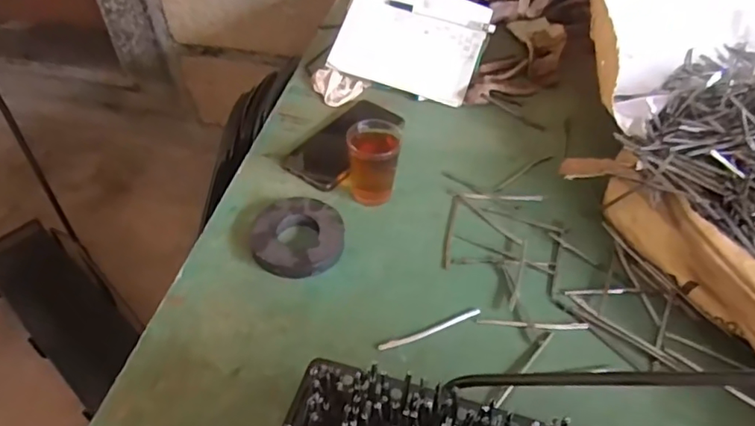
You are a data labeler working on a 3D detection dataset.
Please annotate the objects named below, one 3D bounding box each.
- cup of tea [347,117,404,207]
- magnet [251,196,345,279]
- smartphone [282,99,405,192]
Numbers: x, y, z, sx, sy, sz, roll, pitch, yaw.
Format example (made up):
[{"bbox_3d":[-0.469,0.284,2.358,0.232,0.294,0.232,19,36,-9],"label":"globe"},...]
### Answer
[{"bbox_3d":[-0.004,-0.055,0.604,0.057,0.081,0.056,0,47,-1],"label":"cup of tea"},{"bbox_3d":[-0.080,0.021,0.568,0.090,0.023,0.098,1,47,-1],"label":"magnet"},{"bbox_3d":[-0.041,-0.090,0.686,0.080,0.009,0.160,31,54,25],"label":"smartphone"}]

